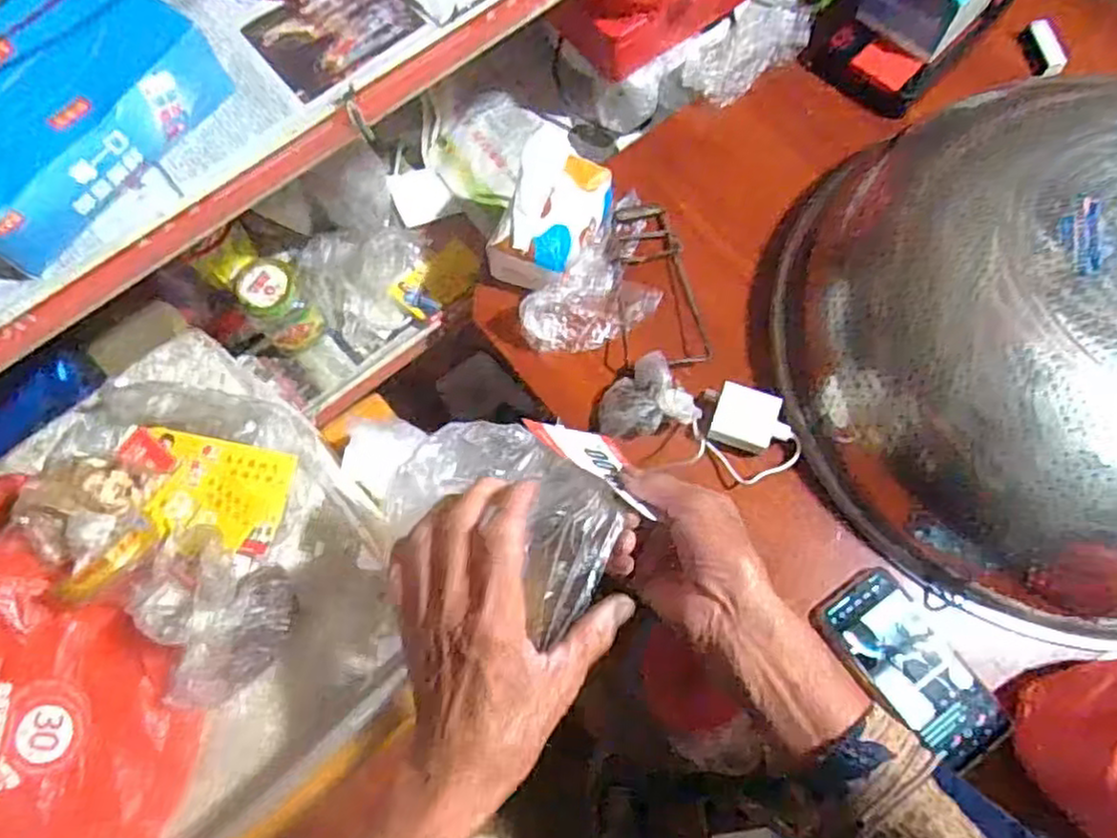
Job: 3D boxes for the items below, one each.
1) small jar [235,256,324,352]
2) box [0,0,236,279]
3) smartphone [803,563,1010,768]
[{"bbox_3d":[-0.300,-0.122,0.782,0.062,0.090,0.071,-37,77,-10],"label":"small jar"},{"bbox_3d":[-0.324,-0.200,0.479,0.120,0.063,0.185,34,77,10],"label":"box"},{"bbox_3d":[0.307,0.216,0.631,0.085,0.016,0.171,-35,76,-9],"label":"smartphone"}]

